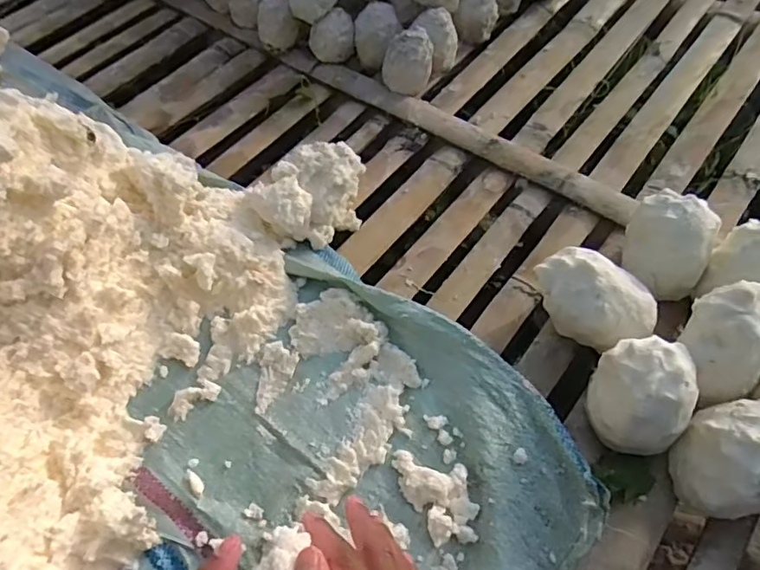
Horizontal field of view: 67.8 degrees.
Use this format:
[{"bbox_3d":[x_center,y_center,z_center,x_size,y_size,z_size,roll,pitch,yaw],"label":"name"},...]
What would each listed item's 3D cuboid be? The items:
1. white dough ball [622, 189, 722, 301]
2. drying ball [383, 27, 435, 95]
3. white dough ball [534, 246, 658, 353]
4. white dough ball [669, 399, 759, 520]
[{"bbox_3d":[0.292,-0.036,0.578,0.080,0.100,0.078,0,57,0],"label":"white dough ball"},{"bbox_3d":[0.038,-0.302,0.772,0.069,0.073,0.054,-1,57,-1],"label":"drying ball"},{"bbox_3d":[0.207,0.020,0.559,0.119,0.088,0.069,25,60,15],"label":"white dough ball"},{"bbox_3d":[0.289,0.142,0.465,0.079,0.091,0.078,0,57,0],"label":"white dough ball"}]

